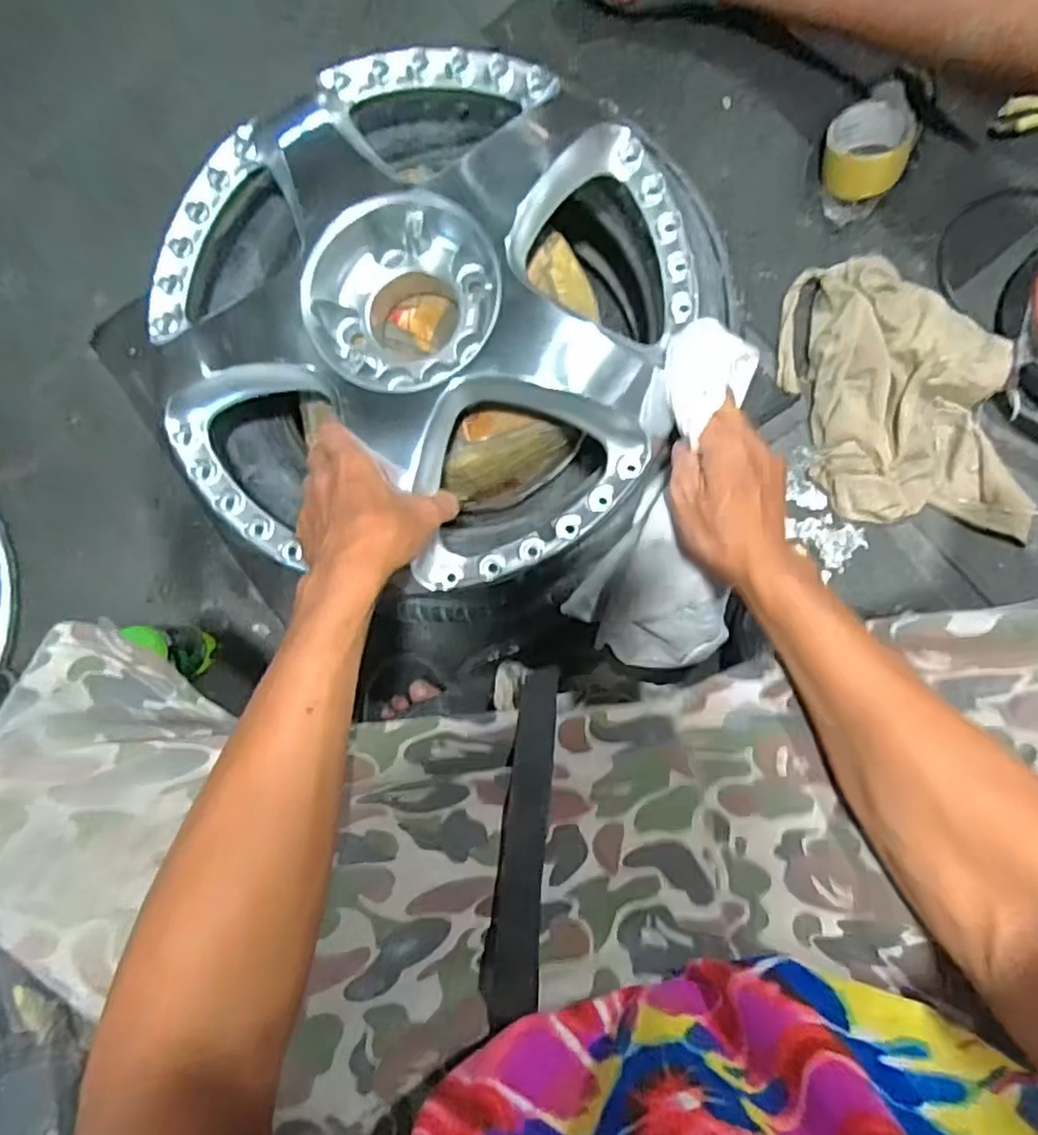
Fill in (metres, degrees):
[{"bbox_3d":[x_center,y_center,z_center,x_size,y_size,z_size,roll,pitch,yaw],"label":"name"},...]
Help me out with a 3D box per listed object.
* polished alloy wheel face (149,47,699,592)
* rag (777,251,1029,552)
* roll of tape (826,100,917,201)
[{"bbox_3d":[-0.087,-0.208,0.525,0.422,0.079,0.417,10,86,6],"label":"polished alloy wheel face"},{"bbox_3d":[0.394,-0.172,0.685,0.187,0.058,0.311,-17,84,3],"label":"rag"},{"bbox_3d":[0.370,-0.444,0.715,0.086,0.047,0.081,24,88,6],"label":"roll of tape"}]

